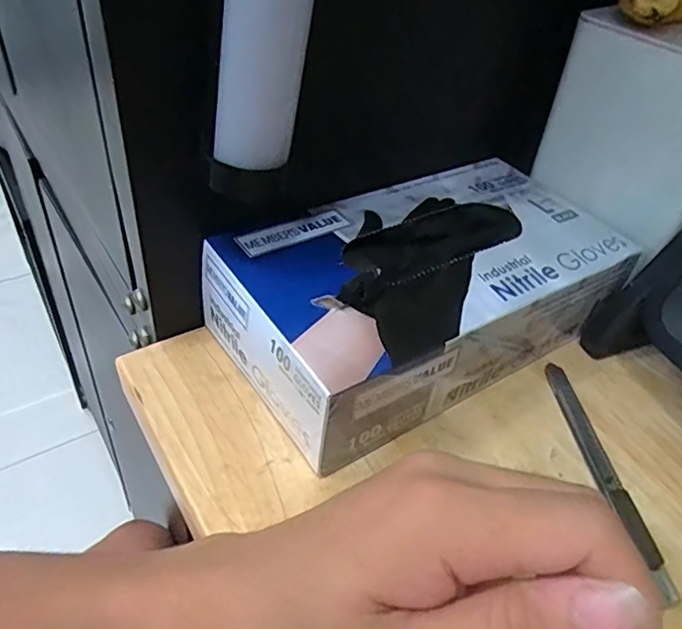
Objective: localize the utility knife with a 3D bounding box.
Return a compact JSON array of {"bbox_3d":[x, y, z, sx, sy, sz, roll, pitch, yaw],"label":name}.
[{"bbox_3d":[0.130,0.074,0.284,0.014,0.008,0.132,0,43,-7],"label":"utility knife"}]

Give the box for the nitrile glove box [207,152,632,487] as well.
[{"bbox_3d":[0.047,-0.014,0.324,0.222,0.067,0.127,-24,51,-29],"label":"nitrile glove box"}]

